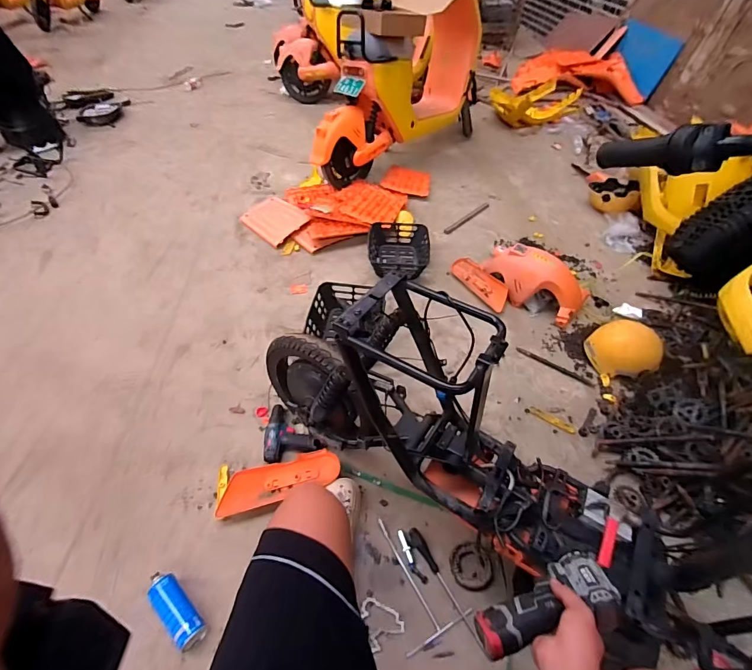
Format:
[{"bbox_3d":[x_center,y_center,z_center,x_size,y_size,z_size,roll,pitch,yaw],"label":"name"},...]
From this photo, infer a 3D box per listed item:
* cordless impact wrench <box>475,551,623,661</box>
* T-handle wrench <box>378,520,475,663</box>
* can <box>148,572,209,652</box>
[{"bbox_3d":[0.244,0.393,0.563,0.207,0.059,0.095,-17,48,-15],"label":"cordless impact wrench"},{"bbox_3d":[0.077,0.611,1.007,0.161,0.008,0.292,-23,57,-19],"label":"T-handle wrench"},{"bbox_3d":[-0.466,0.630,0.917,0.191,0.070,0.058,35,56,27],"label":"can"}]

